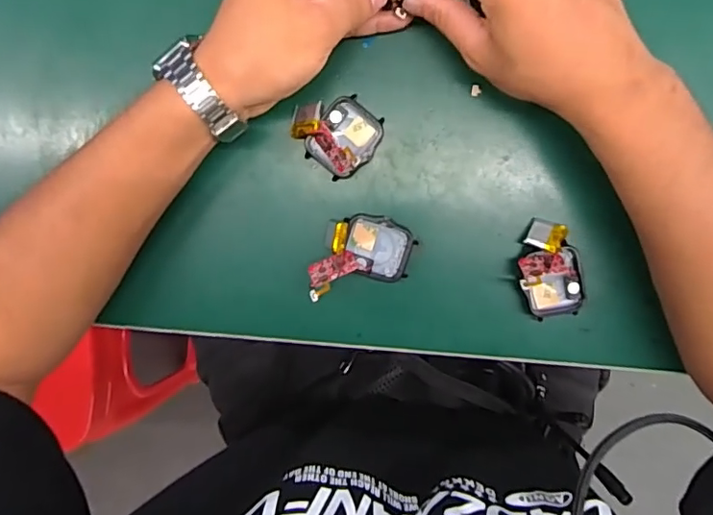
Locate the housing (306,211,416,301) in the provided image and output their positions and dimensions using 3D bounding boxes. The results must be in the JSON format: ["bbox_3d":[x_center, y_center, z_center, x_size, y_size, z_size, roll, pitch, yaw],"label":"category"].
[{"bbox_3d":[0.003,-0.003,0.344,0.067,0.020,0.044,-7,96,3],"label":"housing"}]

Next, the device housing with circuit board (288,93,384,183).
[{"bbox_3d":[-0.013,-0.079,0.334,0.051,0.018,0.045,40,97,-3],"label":"device housing with circuit board"}]

